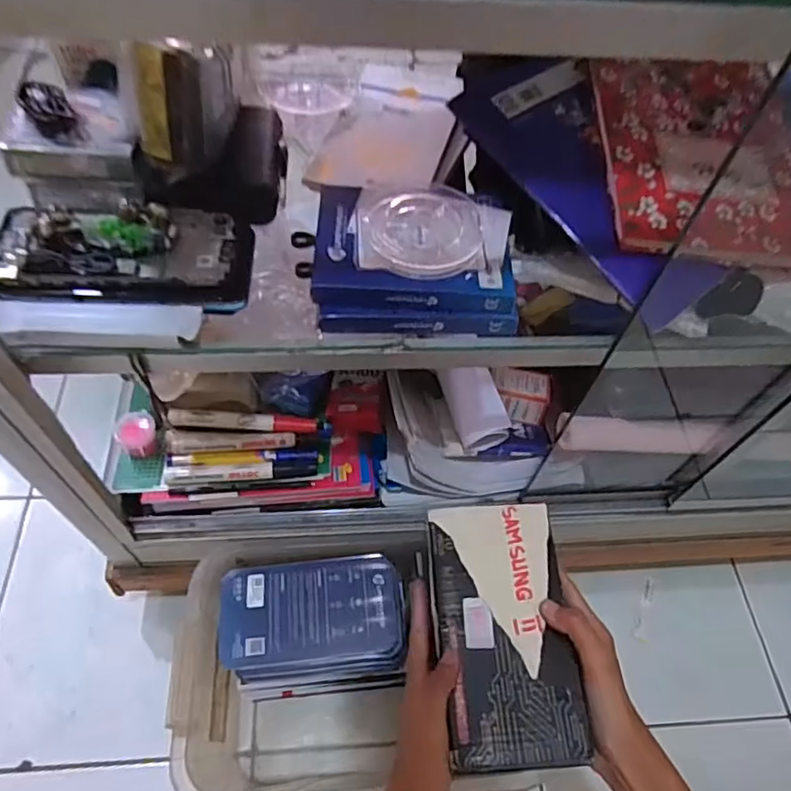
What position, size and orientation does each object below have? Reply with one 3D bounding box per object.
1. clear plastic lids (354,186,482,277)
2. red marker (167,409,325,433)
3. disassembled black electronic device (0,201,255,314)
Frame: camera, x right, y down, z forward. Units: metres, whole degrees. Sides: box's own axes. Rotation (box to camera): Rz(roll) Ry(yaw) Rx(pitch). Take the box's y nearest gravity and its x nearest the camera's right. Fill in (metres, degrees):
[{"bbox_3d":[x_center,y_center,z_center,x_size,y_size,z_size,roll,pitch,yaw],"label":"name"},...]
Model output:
[{"bbox_3d":[0.017,-0.114,0.413,0.084,0.011,0.077,2,57,-4],"label":"clear plastic lids"},{"bbox_3d":[-0.149,0.028,0.604,0.148,0.018,0.020,1,57,-4],"label":"red marker"},{"bbox_3d":[-0.181,-0.099,0.405,0.162,0.027,0.076,3,66,-8],"label":"disassembled black electronic device"}]

